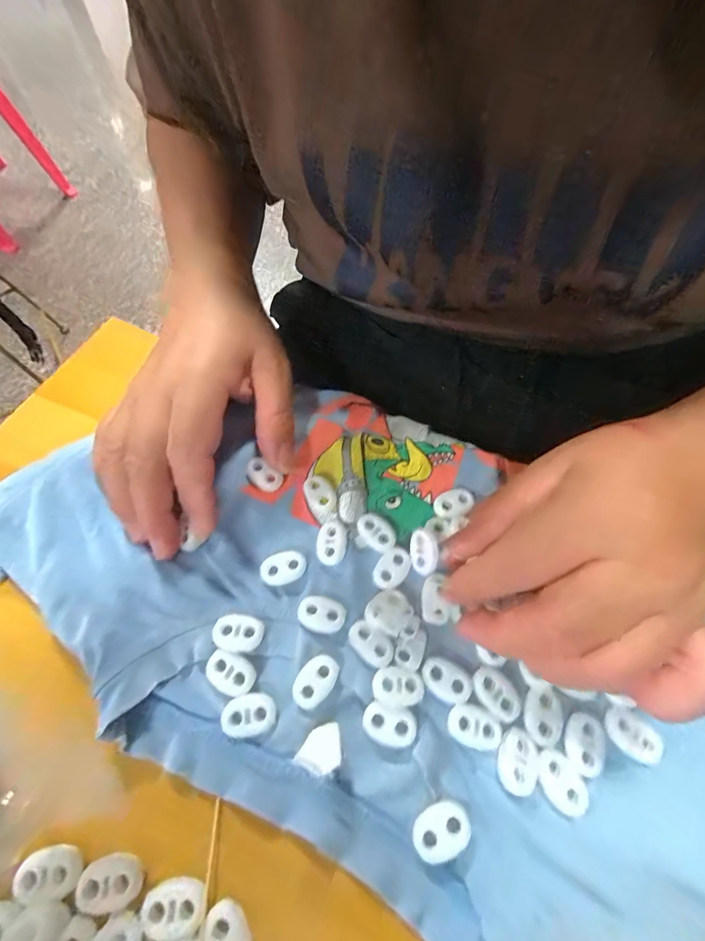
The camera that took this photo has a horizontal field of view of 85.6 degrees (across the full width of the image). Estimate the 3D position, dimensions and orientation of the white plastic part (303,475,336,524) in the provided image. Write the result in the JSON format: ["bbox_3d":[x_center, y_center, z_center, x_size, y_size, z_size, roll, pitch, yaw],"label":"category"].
[{"bbox_3d":[-0.017,0.013,0.206,0.016,0.004,0.024,-24,66,-14],"label":"white plastic part"}]

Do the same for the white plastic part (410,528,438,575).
[{"bbox_3d":[0.035,0.040,0.188,0.004,0.015,0.022,3,78,-49],"label":"white plastic part"}]

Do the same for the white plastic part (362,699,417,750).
[{"bbox_3d":[0.015,0.106,0.158,0.022,0.004,0.015,13,63,5],"label":"white plastic part"}]

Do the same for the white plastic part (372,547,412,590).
[{"bbox_3d":[0.020,0.049,0.190,0.015,0.004,0.022,33,66,14],"label":"white plastic part"}]

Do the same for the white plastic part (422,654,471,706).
[{"bbox_3d":[0.041,0.091,0.166,0.022,0.004,0.015,31,66,13],"label":"white plastic part"}]

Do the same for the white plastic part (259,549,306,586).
[{"bbox_3d":[-0.034,0.048,0.189,0.022,0.004,0.015,-20,65,-12],"label":"white plastic part"}]

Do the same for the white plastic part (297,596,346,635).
[{"bbox_3d":[-0.015,0.068,0.179,0.022,0.005,0.015,16,63,6],"label":"white plastic part"}]

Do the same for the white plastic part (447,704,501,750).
[{"bbox_3d":[0.051,0.106,0.158,0.021,0.004,0.015,20,64,8],"label":"white plastic part"}]

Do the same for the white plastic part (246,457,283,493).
[{"bbox_3d":[-0.049,0.003,0.211,0.021,0.007,0.013,33,66,14],"label":"white plastic part"}]

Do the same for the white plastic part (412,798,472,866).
[{"bbox_3d":[0.034,0.137,0.144,0.022,0.005,0.014,-23,66,-13],"label":"white plastic part"}]

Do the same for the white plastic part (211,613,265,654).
[{"bbox_3d":[-0.052,0.074,0.174,0.022,0.006,0.016,11,63,4],"label":"white plastic part"}]

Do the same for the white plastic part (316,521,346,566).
[{"bbox_3d":[-0.011,0.037,0.194,0.015,0.006,0.022,5,62,0],"label":"white plastic part"}]

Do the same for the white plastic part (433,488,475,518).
[{"bbox_3d":[0.054,0.018,0.206,0.021,0.006,0.014,-26,66,-15],"label":"white plastic part"}]

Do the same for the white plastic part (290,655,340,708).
[{"bbox_3d":[-0.016,0.093,0.168,0.015,0.005,0.023,38,67,16],"label":"white plastic part"}]

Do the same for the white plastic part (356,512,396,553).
[{"bbox_3d":[0.012,0.032,0.198,0.015,0.005,0.022,-37,70,-19],"label":"white plastic part"}]

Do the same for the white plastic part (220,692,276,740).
[{"bbox_3d":[-0.044,0.104,0.161,0.022,0.004,0.015,-14,64,-9],"label":"white plastic part"}]

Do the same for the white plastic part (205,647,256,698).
[{"bbox_3d":[-0.054,0.089,0.168,0.022,0.005,0.016,19,63,8],"label":"white plastic part"}]

